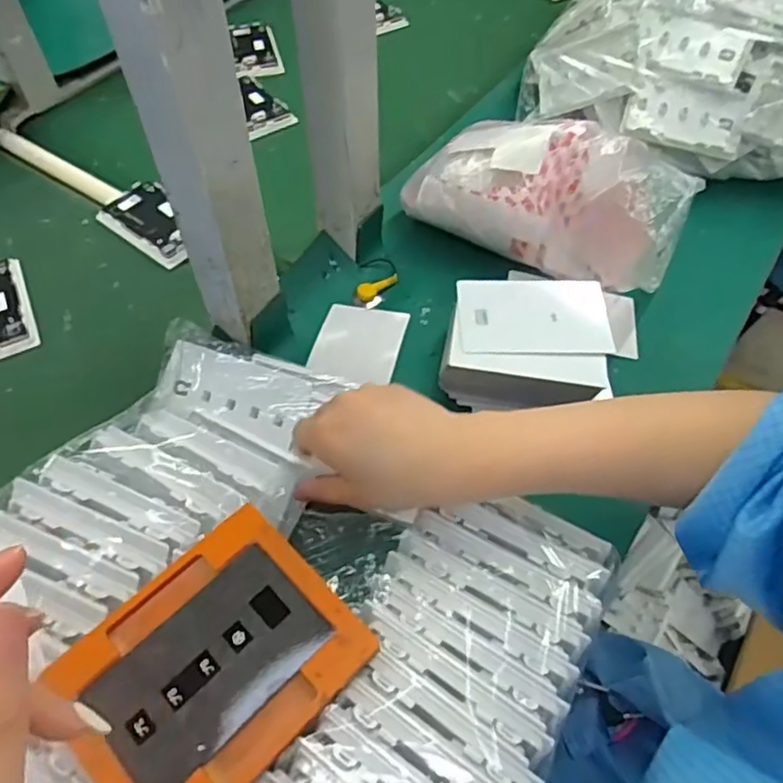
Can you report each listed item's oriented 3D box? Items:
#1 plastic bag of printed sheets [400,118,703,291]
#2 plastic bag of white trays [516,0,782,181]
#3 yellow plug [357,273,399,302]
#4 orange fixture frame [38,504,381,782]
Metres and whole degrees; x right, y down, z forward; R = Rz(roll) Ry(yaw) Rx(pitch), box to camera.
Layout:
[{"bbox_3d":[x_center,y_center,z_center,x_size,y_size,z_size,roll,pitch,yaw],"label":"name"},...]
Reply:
[{"bbox_3d":[0.122,-0.156,0.508,0.216,0.110,0.101,25,59,15],"label":"plastic bag of printed sheets"},{"bbox_3d":[0.294,-0.304,0.581,0.319,0.114,0.168,20,58,12],"label":"plastic bag of white trays"},{"bbox_3d":[-0.011,-0.089,0.521,0.038,0.008,0.013,-27,61,-18],"label":"yellow plug"},{"bbox_3d":[-0.089,0.133,0.310,0.108,0.013,0.130,40,64,23],"label":"orange fixture frame"}]

